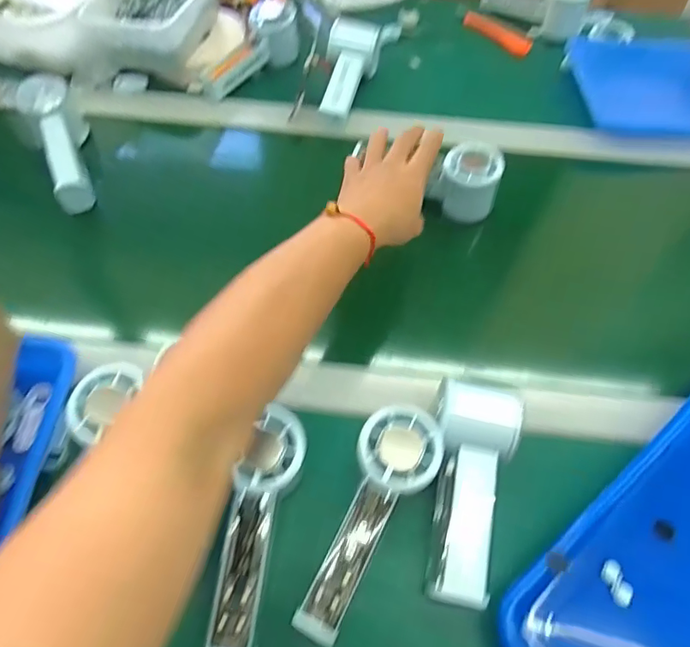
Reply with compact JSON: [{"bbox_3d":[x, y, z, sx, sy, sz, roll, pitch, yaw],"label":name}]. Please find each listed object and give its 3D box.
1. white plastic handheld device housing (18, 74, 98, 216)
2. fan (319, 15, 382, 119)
[{"bbox_3d":[-0.306,-0.195,0.539,0.046,0.056,0.170,-18,75,-12],"label":"white plastic handheld device housing"},{"bbox_3d":[0.002,-0.309,0.618,0.060,0.052,0.141,14,74,6],"label":"fan"}]

